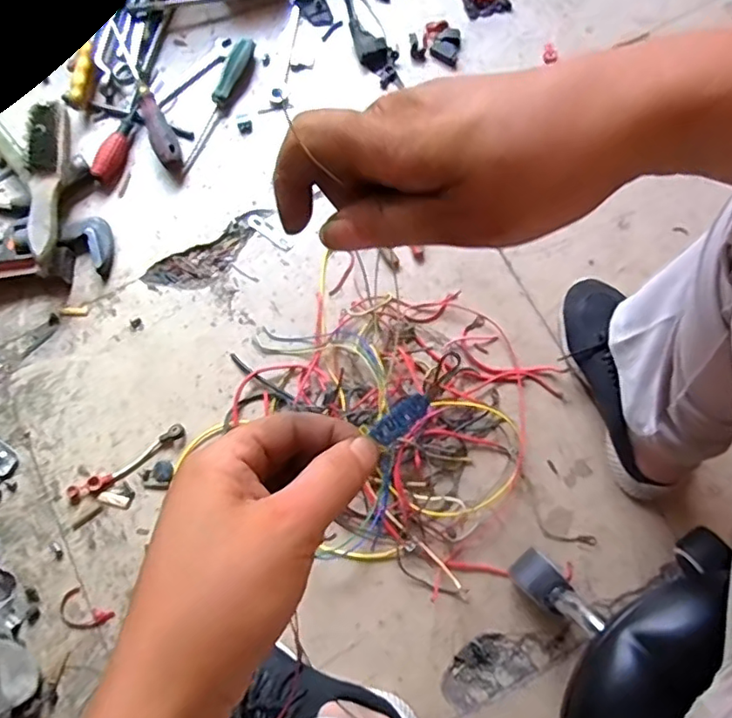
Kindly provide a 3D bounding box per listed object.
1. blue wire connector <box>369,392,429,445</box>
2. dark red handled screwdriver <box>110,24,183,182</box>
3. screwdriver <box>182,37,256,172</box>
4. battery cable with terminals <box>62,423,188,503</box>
[{"bbox_3d":[0.016,0.026,0.263,0.029,0.004,0.012,-39,79,-12],"label":"blue wire connector"},{"bbox_3d":[-0.275,-0.329,0.758,0.029,0.027,0.215,-21,78,-3],"label":"dark red handled screwdriver"},{"bbox_3d":[-0.190,-0.327,0.757,0.031,0.024,0.189,22,79,6],"label":"screwdriver"},{"bbox_3d":[-0.269,0.119,0.672,0.143,0.009,0.022,-33,79,-6],"label":"battery cable with terminals"}]

